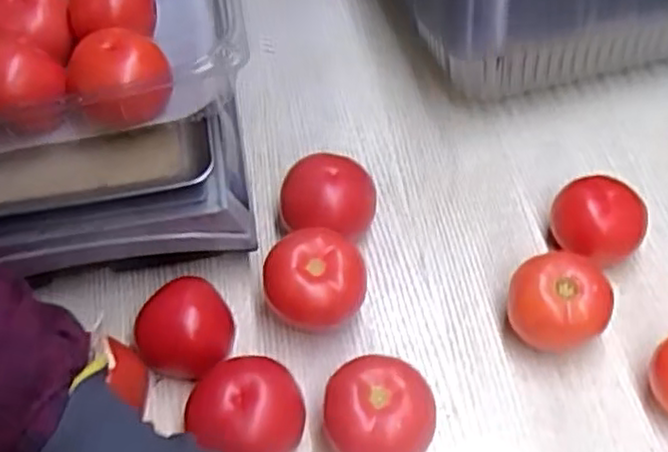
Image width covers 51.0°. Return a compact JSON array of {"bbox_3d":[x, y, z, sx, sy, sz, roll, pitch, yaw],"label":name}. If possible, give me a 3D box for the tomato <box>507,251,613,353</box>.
[{"bbox_3d":[0.156,0.054,0.493,0.067,0.061,0.065,12,57,10],"label":"tomato"}]

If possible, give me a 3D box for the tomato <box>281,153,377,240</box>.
[{"bbox_3d":[-0.004,-0.019,0.554,0.072,0.062,0.062,4,56,5],"label":"tomato"}]

